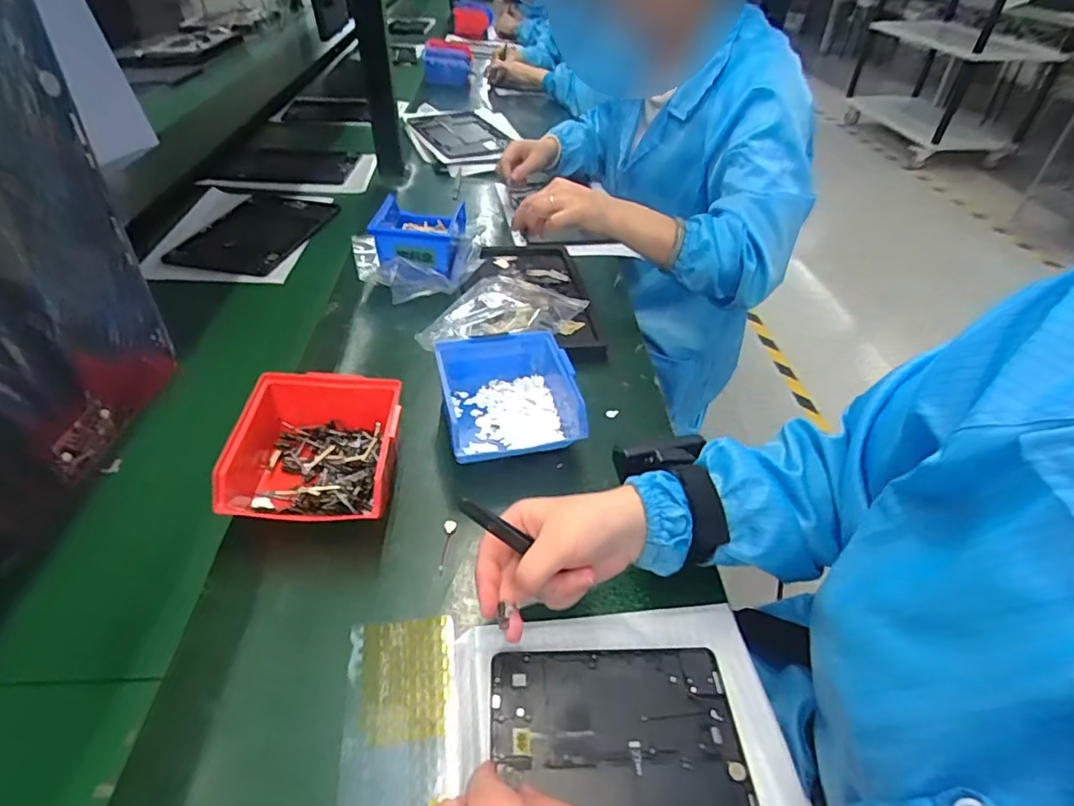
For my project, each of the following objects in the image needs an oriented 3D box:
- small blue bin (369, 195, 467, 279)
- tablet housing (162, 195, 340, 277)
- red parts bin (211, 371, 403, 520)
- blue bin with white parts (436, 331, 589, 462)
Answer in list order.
[{"bbox_3d":[-0.164,-0.237,0.788,0.112,0.071,0.140,6,40,0],"label":"small blue bin"},{"bbox_3d":[-0.418,-0.261,0.842,0.156,0.004,0.252,8,41,8],"label":"tablet housing"},{"bbox_3d":[-0.186,0.046,0.469,0.143,0.066,0.142,-2,43,-8],"label":"red parts bin"},{"bbox_3d":[-0.029,-0.002,0.545,0.125,0.064,0.131,-6,43,-12],"label":"blue bin with white parts"}]

